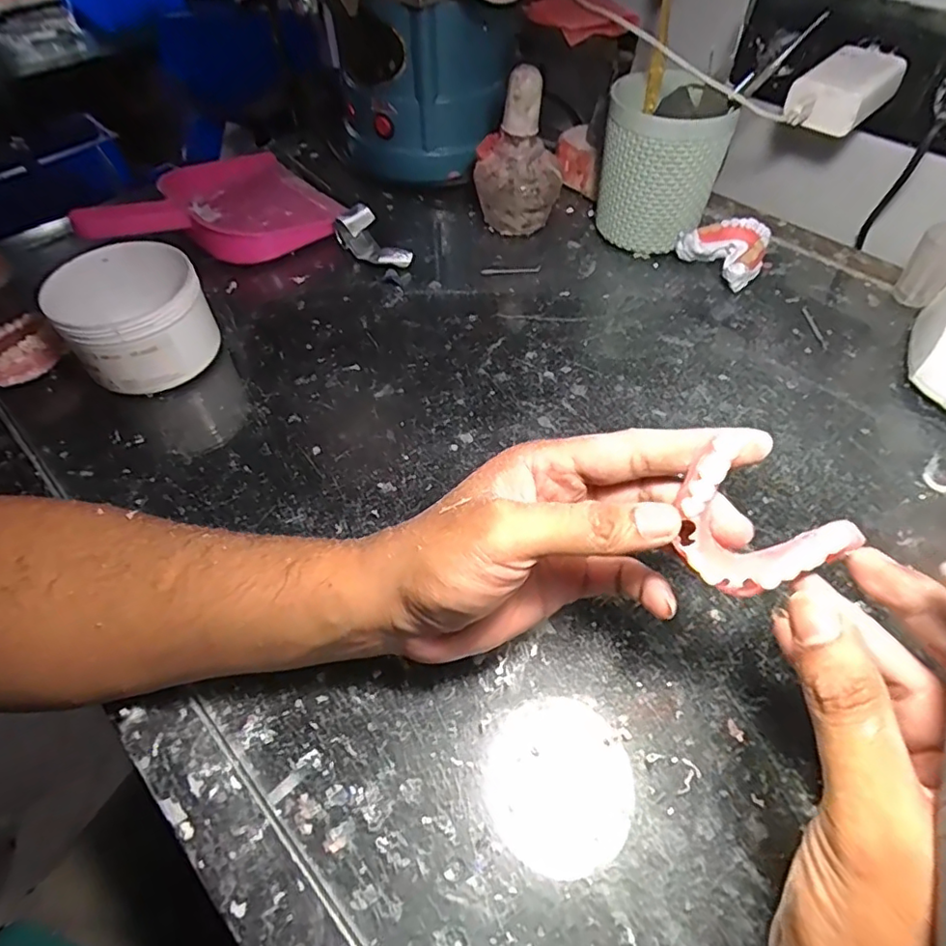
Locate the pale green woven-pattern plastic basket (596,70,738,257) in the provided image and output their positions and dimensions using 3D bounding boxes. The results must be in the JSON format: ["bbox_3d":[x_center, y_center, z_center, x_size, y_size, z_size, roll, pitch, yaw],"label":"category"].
[{"bbox_3d":[0.150,-0.247,0.469,0.093,0.115,0.085,15,54,12],"label":"pale green woven-pattern plastic basket"}]

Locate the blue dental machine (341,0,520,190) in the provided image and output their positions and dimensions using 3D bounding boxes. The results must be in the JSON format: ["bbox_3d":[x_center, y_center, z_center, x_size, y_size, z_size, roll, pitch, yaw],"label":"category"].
[{"bbox_3d":[-0.043,-0.345,0.527,0.151,0.137,0.099,-13,54,-9],"label":"blue dental machine"}]

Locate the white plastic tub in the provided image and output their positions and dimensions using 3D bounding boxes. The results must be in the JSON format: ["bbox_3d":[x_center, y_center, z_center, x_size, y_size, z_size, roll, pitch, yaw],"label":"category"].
[{"bbox_3d":[-0.229,-0.107,0.396,0.087,0.066,0.097,-25,57,-17],"label":"white plastic tub"}]

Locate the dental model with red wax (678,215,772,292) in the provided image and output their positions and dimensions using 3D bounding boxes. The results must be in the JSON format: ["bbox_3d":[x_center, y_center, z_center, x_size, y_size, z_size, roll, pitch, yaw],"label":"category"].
[{"bbox_3d":[0.207,-0.180,0.470,0.054,0.033,0.063,-31,58,-21],"label":"dental model with red wax"}]

